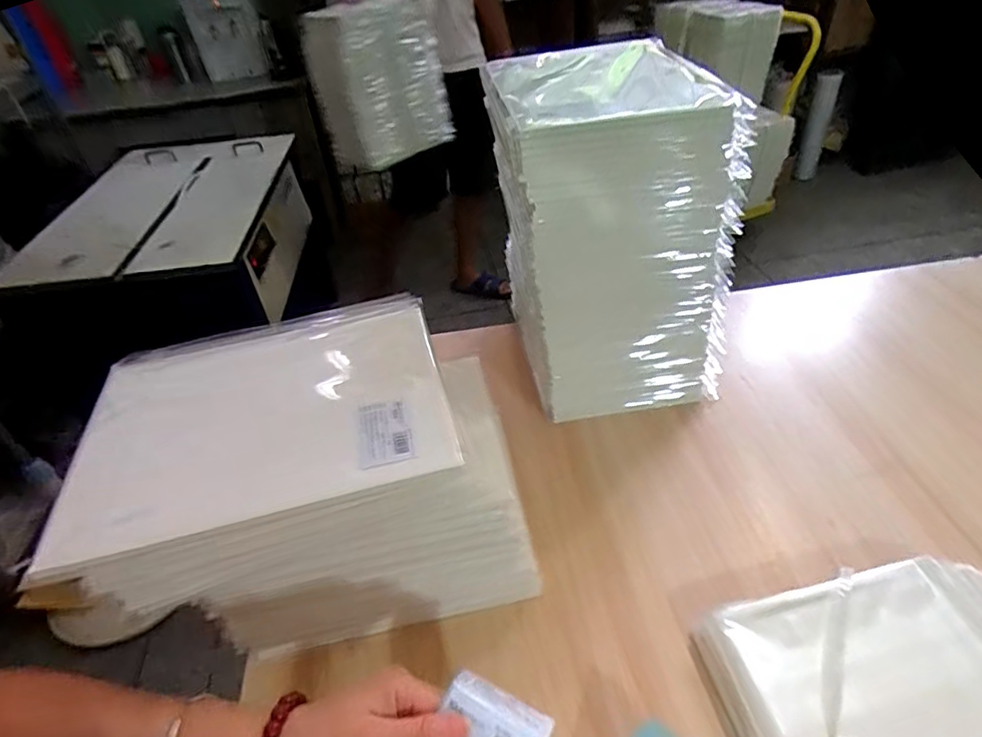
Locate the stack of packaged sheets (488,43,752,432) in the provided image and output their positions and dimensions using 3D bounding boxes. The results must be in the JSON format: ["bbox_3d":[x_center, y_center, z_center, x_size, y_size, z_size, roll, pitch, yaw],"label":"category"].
[{"bbox_3d":[0.134,-0.144,0.657,0.227,0.373,0.228,-11,39,-5],"label":"stack of packaged sheets"}]

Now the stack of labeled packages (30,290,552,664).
[{"bbox_3d":[-0.142,0.102,0.501,0.308,0.229,0.222,-14,40,-8],"label":"stack of labeled packages"}]

